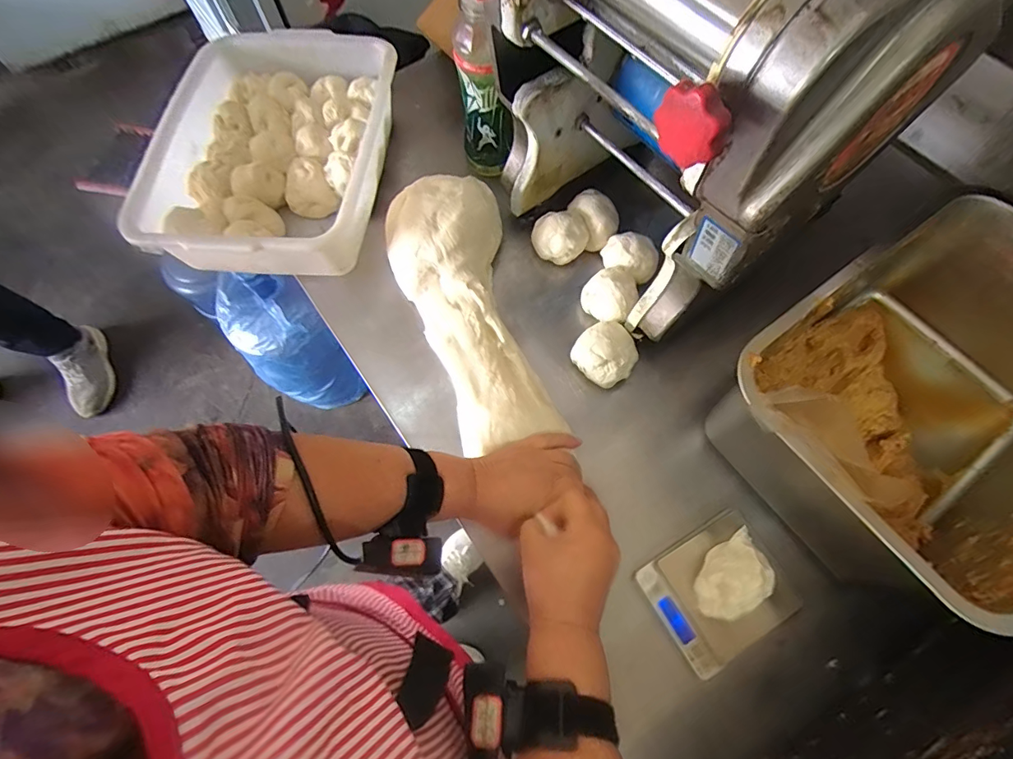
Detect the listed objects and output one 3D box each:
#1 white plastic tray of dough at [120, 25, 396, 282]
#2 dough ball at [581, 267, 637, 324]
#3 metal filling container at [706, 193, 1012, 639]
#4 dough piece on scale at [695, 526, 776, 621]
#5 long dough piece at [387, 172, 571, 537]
[{"bbox_3d":[-0.301,-0.292,0.612,0.282,0.092,0.360,4,67,1],"label":"white plastic tray of dough"},{"bbox_3d":[0.119,-0.100,0.550,0.055,0.042,0.067,1,67,-1],"label":"dough ball"},{"bbox_3d":[0.383,0.019,0.441,0.340,0.178,0.254,-35,72,-15],"label":"metal filling container"},{"bbox_3d":[0.205,0.175,0.428,0.080,0.064,0.045,-42,74,-17],"label":"dough piece on scale"},{"bbox_3d":[-0.043,-0.085,0.542,0.131,0.057,0.328,-17,75,-8],"label":"long dough piece"}]

